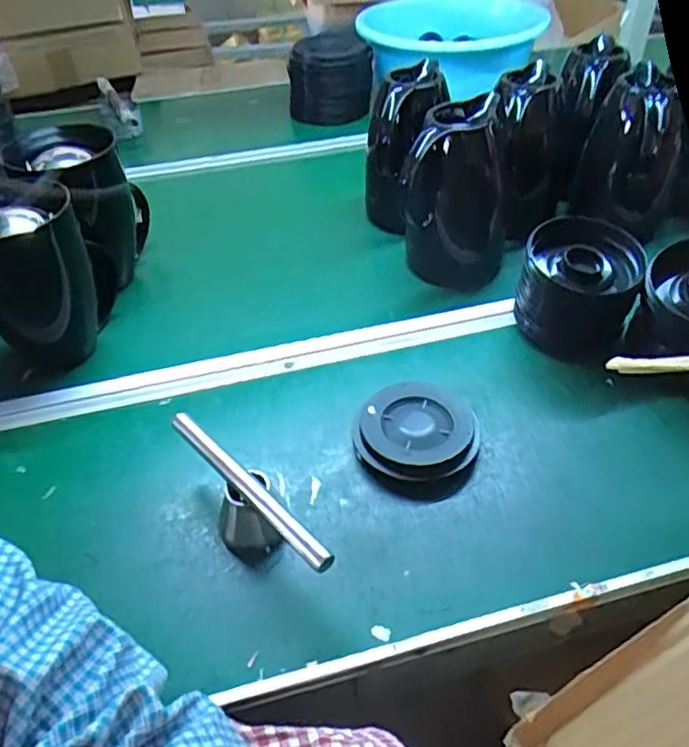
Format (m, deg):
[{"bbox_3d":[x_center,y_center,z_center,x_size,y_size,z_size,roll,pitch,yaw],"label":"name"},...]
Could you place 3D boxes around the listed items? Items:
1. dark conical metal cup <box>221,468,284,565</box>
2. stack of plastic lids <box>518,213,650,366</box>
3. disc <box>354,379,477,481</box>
[{"bbox_3d":[-0.084,0.123,0.544,0.048,0.057,0.050,-1,42,1],"label":"dark conical metal cup"},{"bbox_3d":[0.261,-0.097,0.719,0.121,0.118,0.097,5,43,8],"label":"stack of plastic lids"},{"bbox_3d":[0.070,0.055,0.632,0.118,0.027,0.118,-1,42,1],"label":"disc"}]

